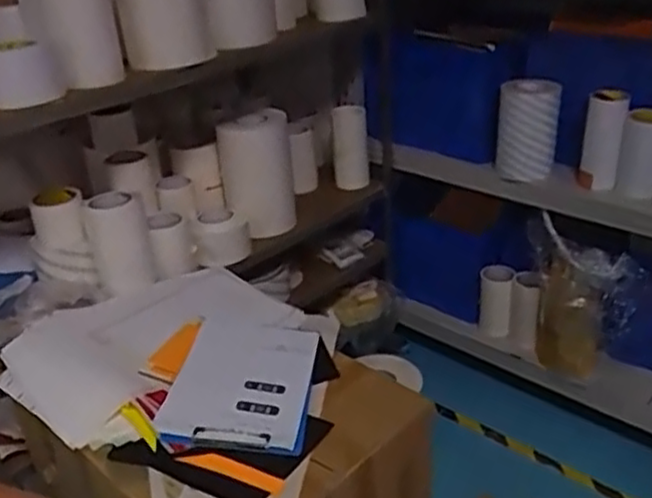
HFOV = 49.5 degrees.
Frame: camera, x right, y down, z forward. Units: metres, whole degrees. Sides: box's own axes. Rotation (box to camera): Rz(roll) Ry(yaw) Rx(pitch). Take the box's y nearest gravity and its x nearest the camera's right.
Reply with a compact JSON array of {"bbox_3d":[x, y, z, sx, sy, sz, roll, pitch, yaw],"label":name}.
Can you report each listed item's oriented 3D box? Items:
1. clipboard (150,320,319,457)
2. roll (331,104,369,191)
[{"bbox_3d":[-0.137,0.214,1.174,0.221,0.014,0.329,1,28,8],"label":"clipboard"},{"bbox_3d":[0.068,-0.275,1.904,0.090,0.204,0.090,-3,28,1],"label":"roll"}]

